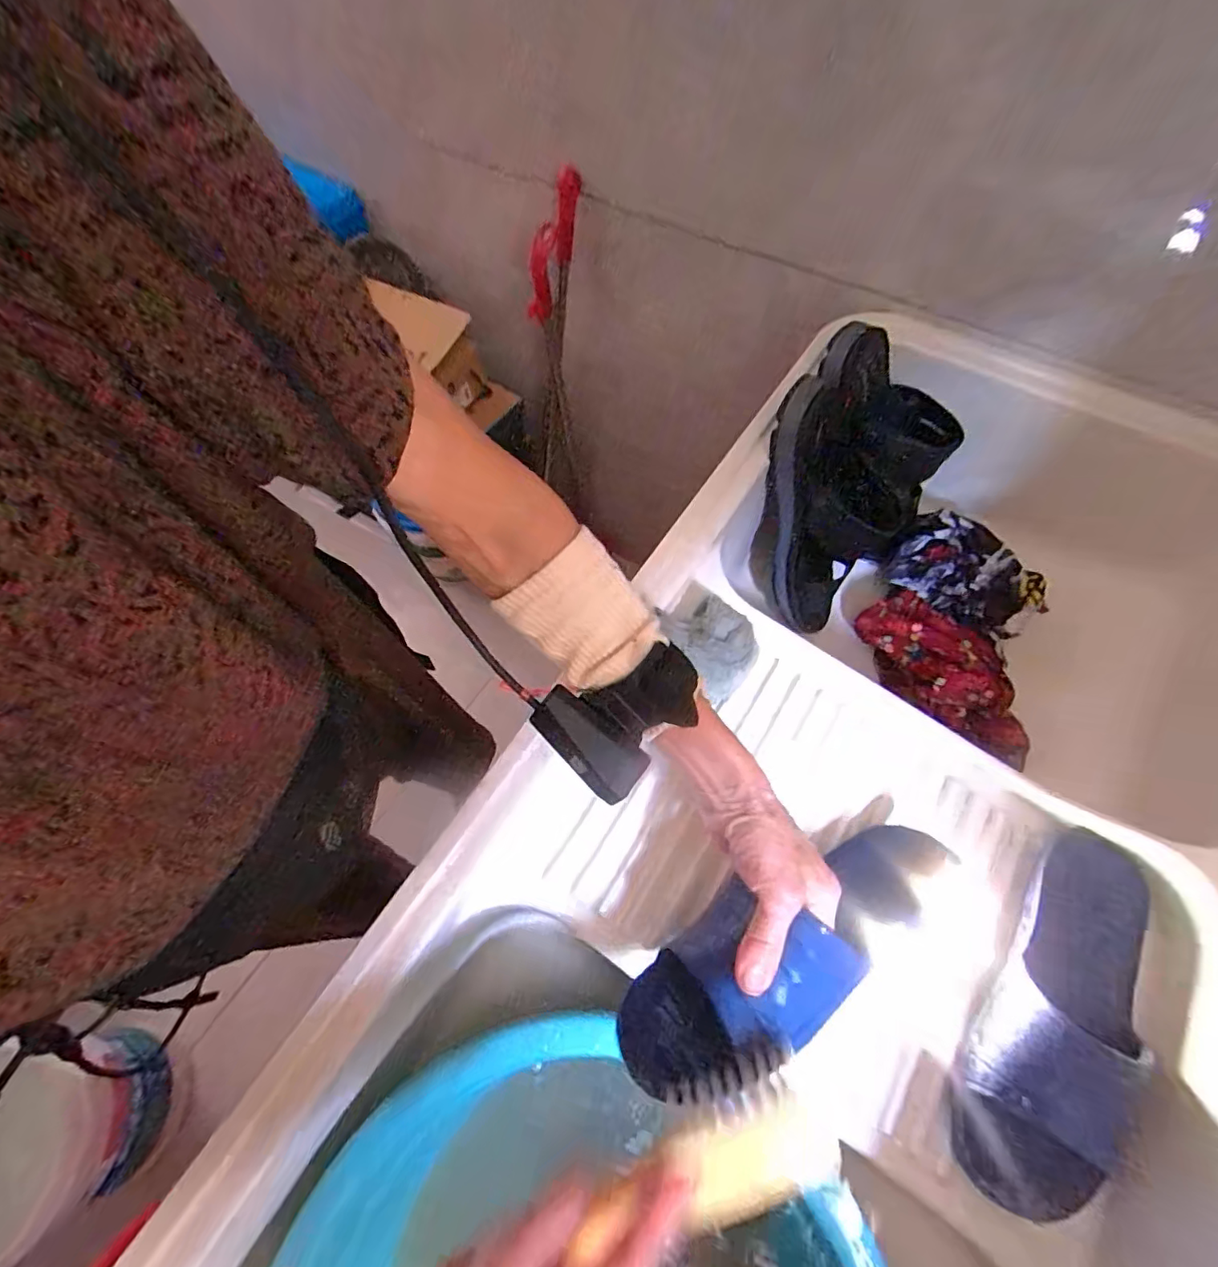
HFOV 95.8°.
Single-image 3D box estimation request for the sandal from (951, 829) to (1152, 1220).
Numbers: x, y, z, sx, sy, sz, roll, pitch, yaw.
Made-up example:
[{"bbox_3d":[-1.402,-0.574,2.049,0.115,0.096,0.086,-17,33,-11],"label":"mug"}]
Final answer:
[{"bbox_3d":[0.329,0.271,0.398,0.095,0.076,0.261,34,70,17],"label":"sandal"}]

